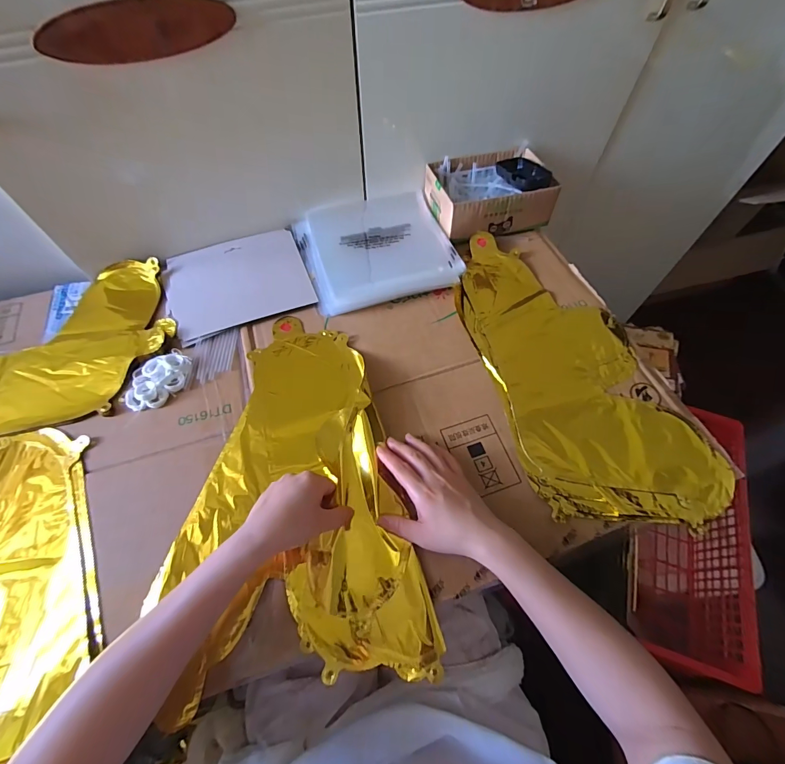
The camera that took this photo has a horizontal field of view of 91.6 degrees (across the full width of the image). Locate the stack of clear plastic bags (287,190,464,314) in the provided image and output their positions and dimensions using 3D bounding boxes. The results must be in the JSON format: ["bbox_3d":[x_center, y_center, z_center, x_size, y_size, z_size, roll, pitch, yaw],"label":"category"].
[{"bbox_3d":[-0.028,-0.216,0.603,0.223,0.020,0.219,-18,64,-9],"label":"stack of clear plastic bags"}]

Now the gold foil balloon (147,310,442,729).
[{"bbox_3d":[-0.127,0.110,0.431,0.251,0.034,0.416,-14,63,-8],"label":"gold foil balloon"}]

